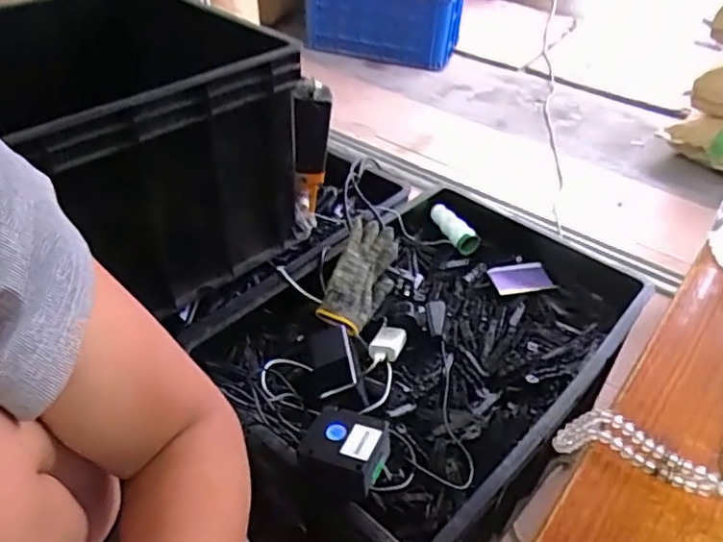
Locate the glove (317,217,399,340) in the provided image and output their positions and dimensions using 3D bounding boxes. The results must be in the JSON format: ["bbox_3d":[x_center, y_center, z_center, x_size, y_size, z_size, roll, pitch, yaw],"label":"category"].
[{"bbox_3d":[0.002,0.002,0.925,0.032,0.104,0.215,-15,46,39],"label":"glove"}]

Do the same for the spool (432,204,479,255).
[{"bbox_3d":[0.160,-0.080,1.067,0.037,0.040,0.120,-22,57,-25],"label":"spool"}]

